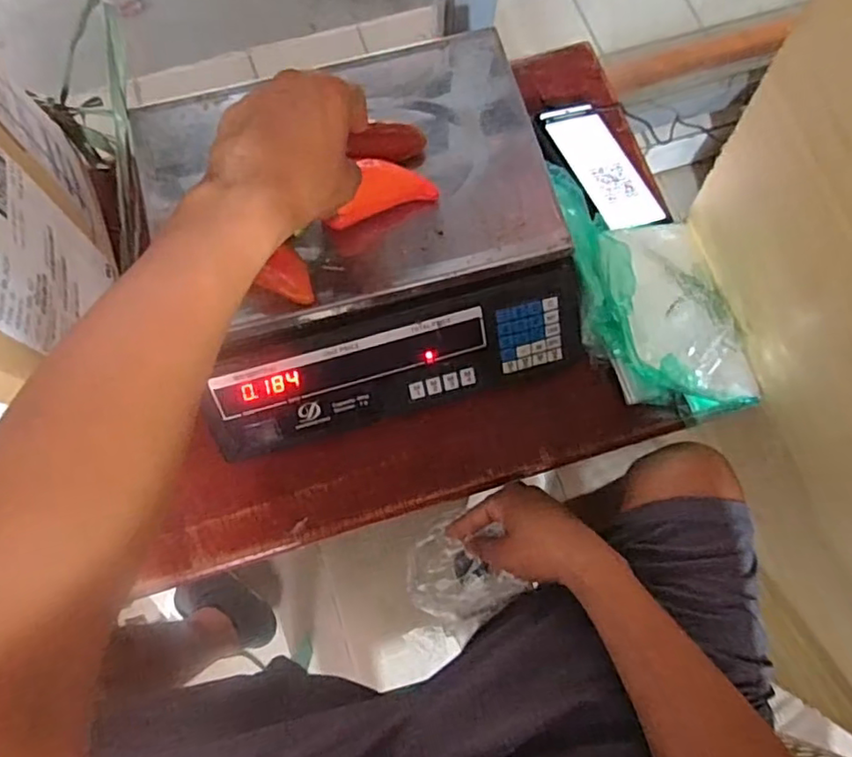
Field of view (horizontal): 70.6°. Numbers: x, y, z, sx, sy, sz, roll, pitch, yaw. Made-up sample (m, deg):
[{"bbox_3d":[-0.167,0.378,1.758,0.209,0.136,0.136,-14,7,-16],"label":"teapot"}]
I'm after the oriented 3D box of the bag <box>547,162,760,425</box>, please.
[{"bbox_3d":[0.208,-0.084,0.557,0.148,0.085,0.257,-17,77,-6],"label":"bag"}]

